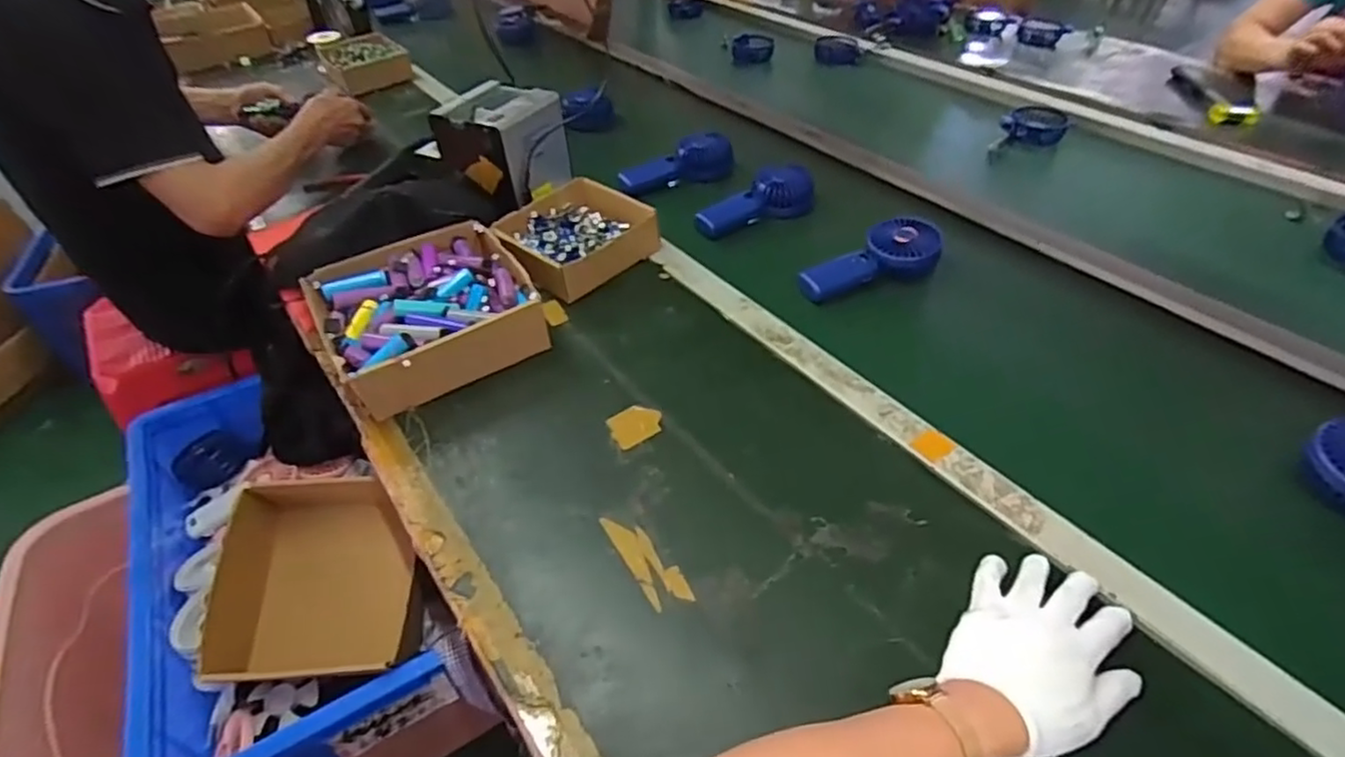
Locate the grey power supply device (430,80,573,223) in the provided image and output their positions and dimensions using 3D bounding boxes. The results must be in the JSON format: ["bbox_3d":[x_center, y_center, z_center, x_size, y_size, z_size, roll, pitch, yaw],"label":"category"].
[{"bbox_3d":[-0.233,-0.311,0.930,0.129,0.147,0.140,20,48,22],"label":"grey power supply device"}]

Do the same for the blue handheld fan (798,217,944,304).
[{"bbox_3d":[0.242,-0.143,0.807,0.185,0.036,0.077,-20,47,-16],"label":"blue handheld fan"}]

